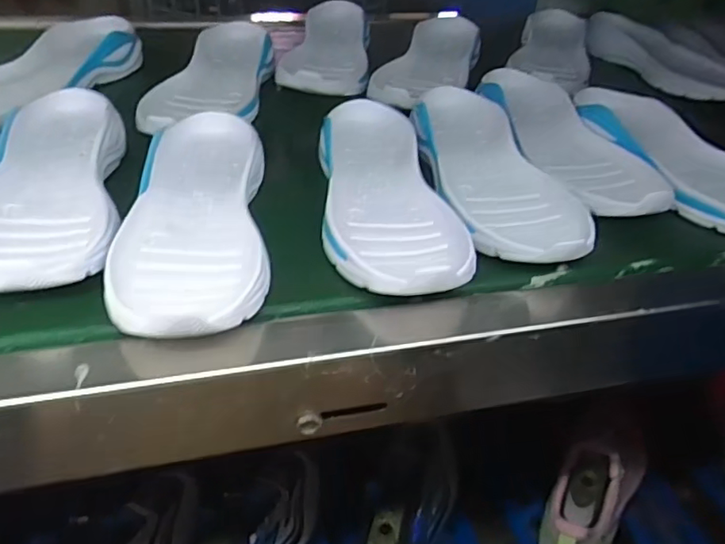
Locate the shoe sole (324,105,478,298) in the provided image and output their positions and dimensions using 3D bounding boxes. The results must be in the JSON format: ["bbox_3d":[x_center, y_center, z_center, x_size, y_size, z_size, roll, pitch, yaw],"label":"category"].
[{"bbox_3d":[0.013,-0.070,0.462,0.105,0.034,0.264,-3,41,-10],"label":"shoe sole"}]

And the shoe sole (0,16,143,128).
[{"bbox_3d":[-0.335,-0.209,0.604,0.093,0.045,0.232,25,44,22],"label":"shoe sole"}]

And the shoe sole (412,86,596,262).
[{"bbox_3d":[0.109,-0.091,0.498,0.100,0.033,0.261,-5,41,-12],"label":"shoe sole"}]

